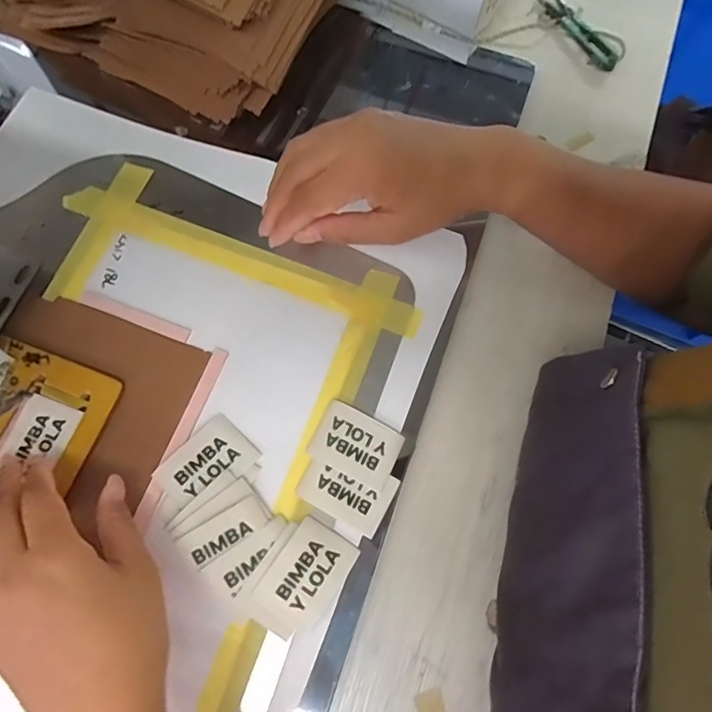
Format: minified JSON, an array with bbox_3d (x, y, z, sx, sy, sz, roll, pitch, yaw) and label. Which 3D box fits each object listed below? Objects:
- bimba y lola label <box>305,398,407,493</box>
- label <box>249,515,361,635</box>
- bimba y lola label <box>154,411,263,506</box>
[{"bbox_3d":[0.000,0.058,0.319,0.056,0.005,0.042,26,74,6],"label":"bimba y lola label"},{"bbox_3d":[-0.030,0.133,0.294,0.041,0.005,0.057,35,72,4],"label":"label"},{"bbox_3d":[-0.097,0.070,0.314,0.041,0.004,0.057,41,72,12],"label":"bimba y lola label"}]

